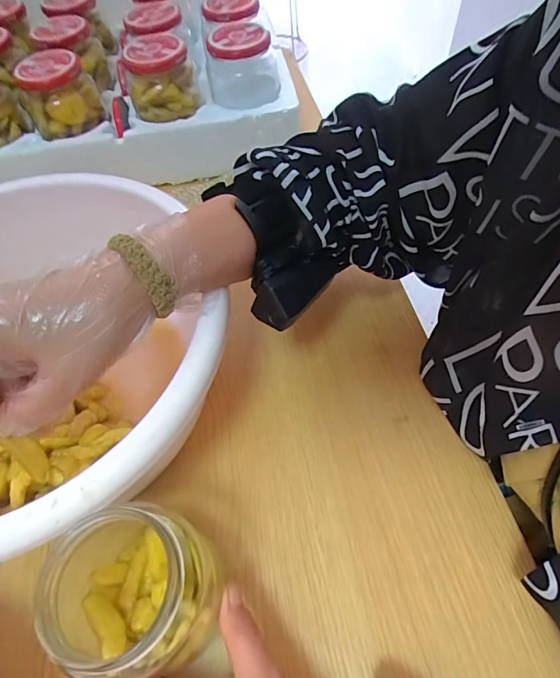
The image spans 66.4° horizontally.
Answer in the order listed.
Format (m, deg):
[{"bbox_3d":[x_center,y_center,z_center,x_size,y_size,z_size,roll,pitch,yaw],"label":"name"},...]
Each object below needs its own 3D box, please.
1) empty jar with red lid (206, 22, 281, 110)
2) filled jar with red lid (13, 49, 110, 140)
[{"bbox_3d":[-0.042,-0.313,0.493,0.081,0.071,0.084,-1,55,1],"label":"empty jar with red lid"},{"bbox_3d":[-0.245,-0.271,0.484,0.081,0.075,0.061,-24,58,-14],"label":"filled jar with red lid"}]

